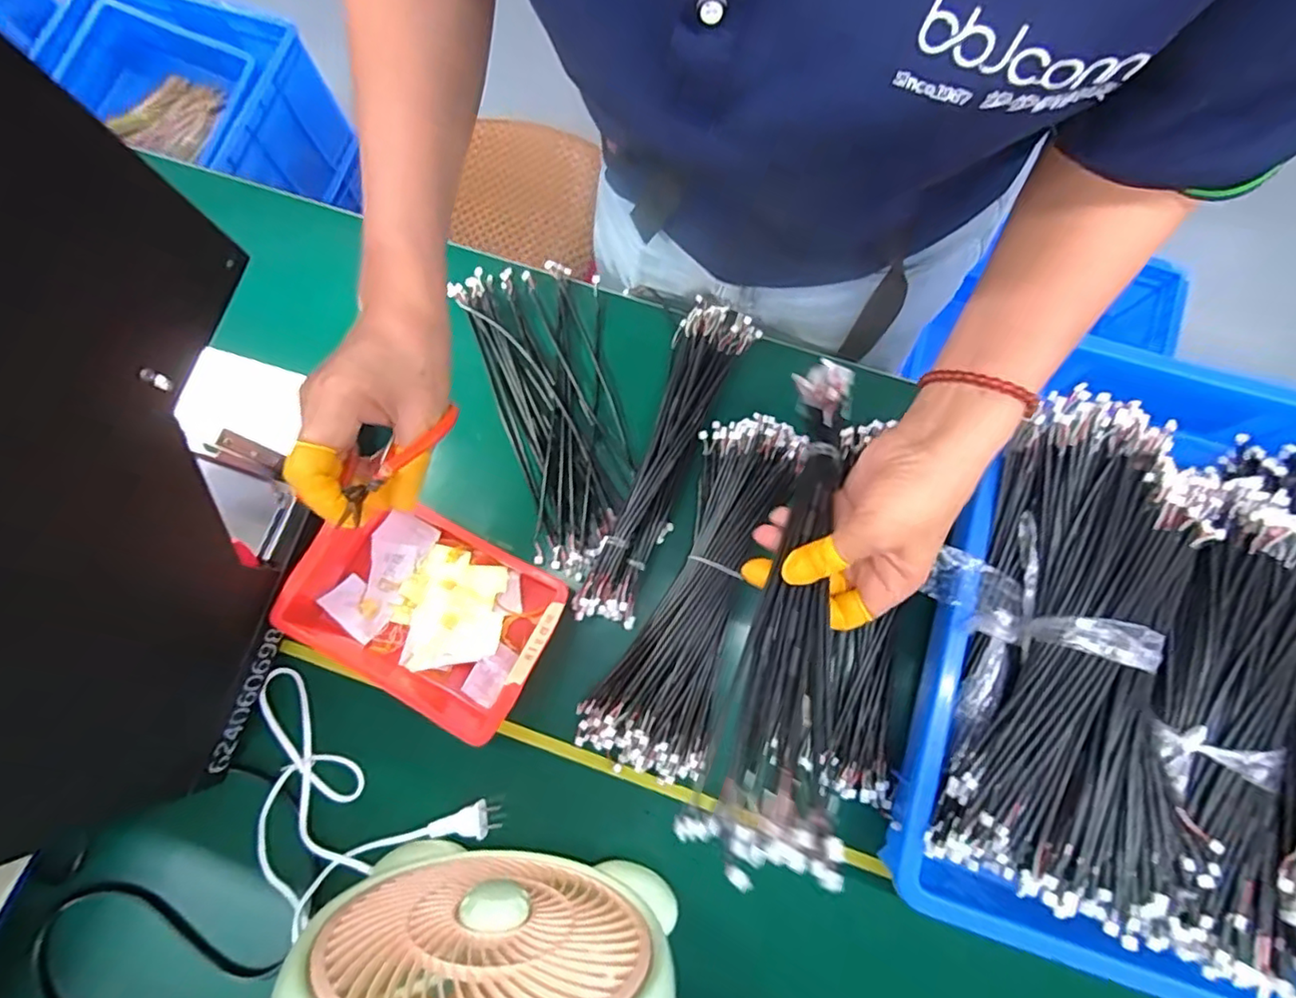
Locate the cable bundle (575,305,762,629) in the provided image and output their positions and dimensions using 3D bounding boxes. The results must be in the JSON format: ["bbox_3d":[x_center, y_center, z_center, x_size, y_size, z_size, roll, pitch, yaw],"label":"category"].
[{"bbox_3d":[0.012,-0.036,0.511,0.059,0.028,0.288,23,79,6],"label":"cable bundle"}]

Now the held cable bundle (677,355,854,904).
[{"bbox_3d":[0.083,0.045,0.333,0.063,0.034,0.287,14,65,4],"label":"held cable bundle"}]

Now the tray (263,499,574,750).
[{"bbox_3d":[-0.174,0.091,0.478,0.199,0.051,0.140,26,80,6],"label":"tray"}]

